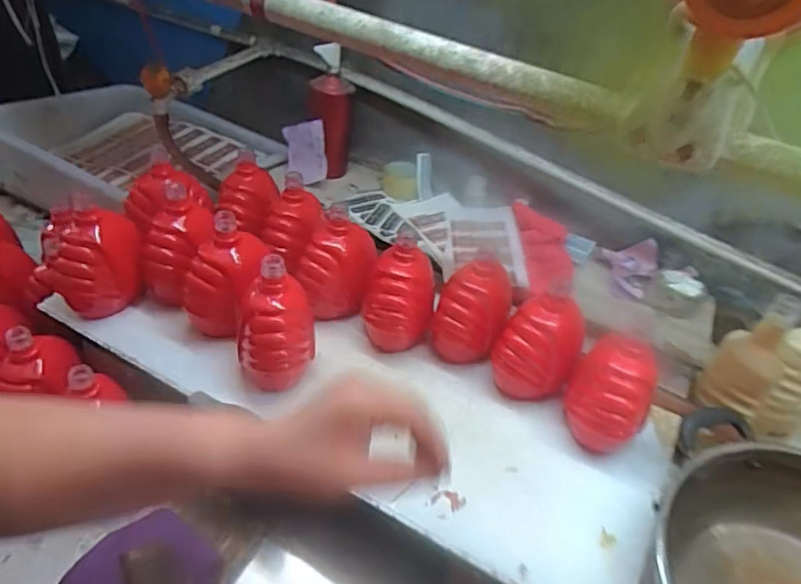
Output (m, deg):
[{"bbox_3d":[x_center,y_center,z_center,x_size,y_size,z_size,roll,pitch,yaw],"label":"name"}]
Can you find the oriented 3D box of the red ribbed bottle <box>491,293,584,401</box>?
[{"bbox_3d":[0.170,0.065,0.715,0.099,0.125,0.084,22,46,16],"label":"red ribbed bottle"}]

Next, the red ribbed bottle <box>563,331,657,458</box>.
[{"bbox_3d":[0.237,0.120,0.665,0.087,0.125,0.073,26,47,19],"label":"red ribbed bottle"}]

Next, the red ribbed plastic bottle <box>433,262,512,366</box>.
[{"bbox_3d":[0.092,0.028,0.741,0.078,0.123,0.064,21,45,15],"label":"red ribbed plastic bottle"}]

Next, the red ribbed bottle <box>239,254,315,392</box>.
[{"bbox_3d":[-0.143,0.027,0.665,0.083,0.138,0.103,-3,44,-9],"label":"red ribbed bottle"}]

